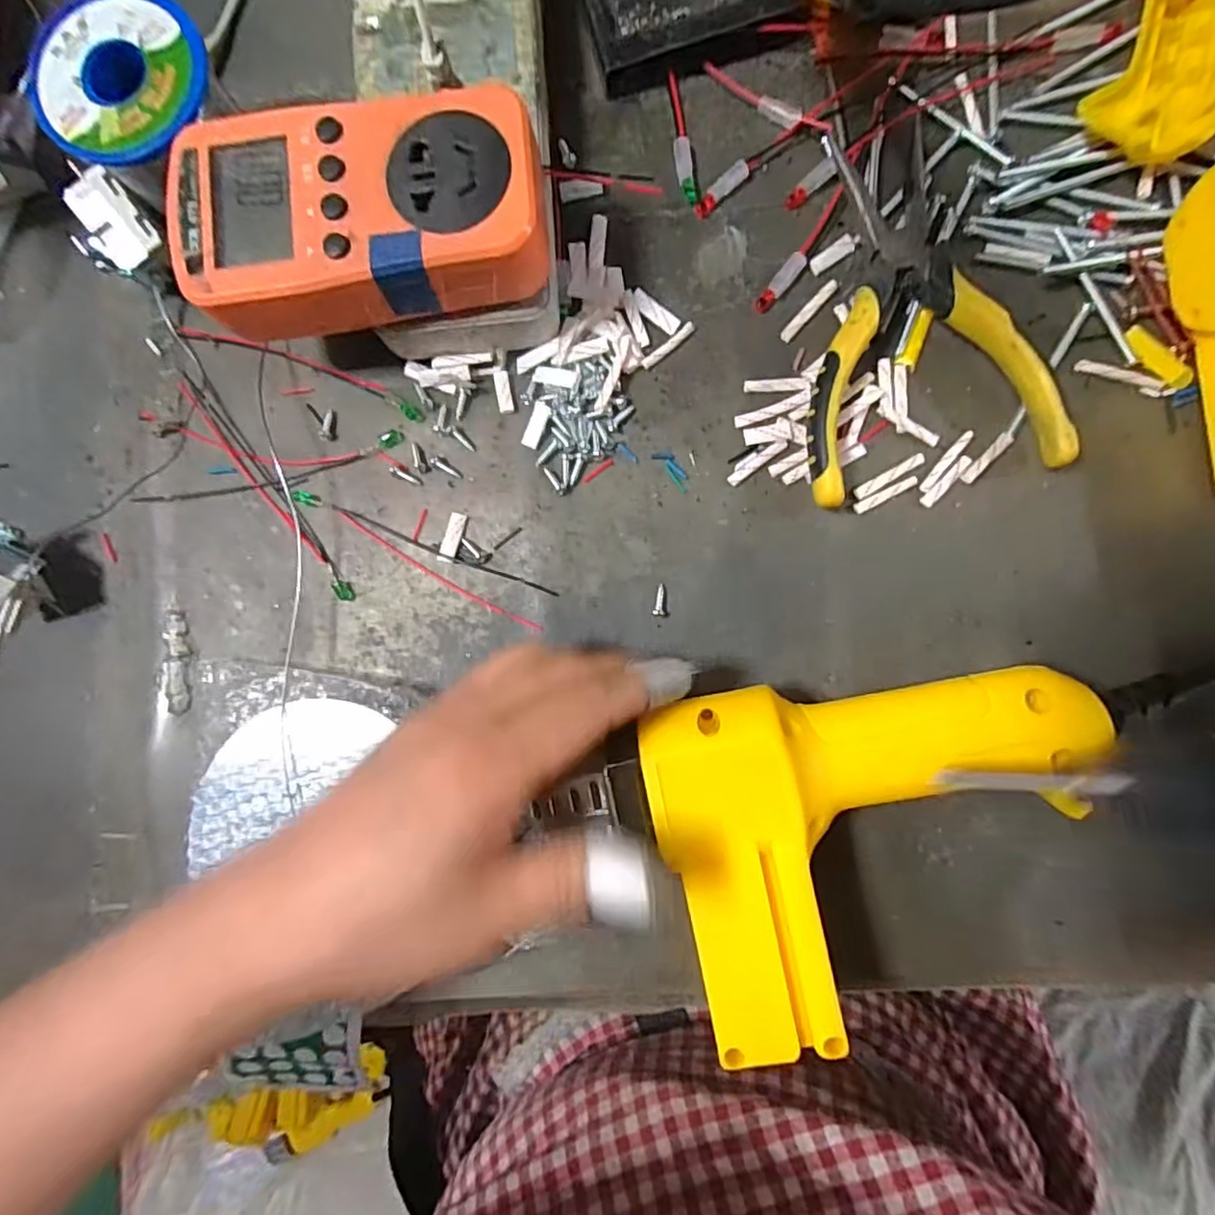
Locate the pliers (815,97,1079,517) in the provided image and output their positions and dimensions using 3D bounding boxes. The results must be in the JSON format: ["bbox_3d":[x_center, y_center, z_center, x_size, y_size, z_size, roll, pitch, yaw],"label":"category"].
[{"bbox_3d":[0.118,-0.119,0.246,0.094,0.019,0.144,-10,86,4],"label":"pliers"}]

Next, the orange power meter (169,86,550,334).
[{"bbox_3d":[-0.086,-0.138,0.219,0.124,0.031,0.068,-6,87,4],"label":"orange power meter"}]

